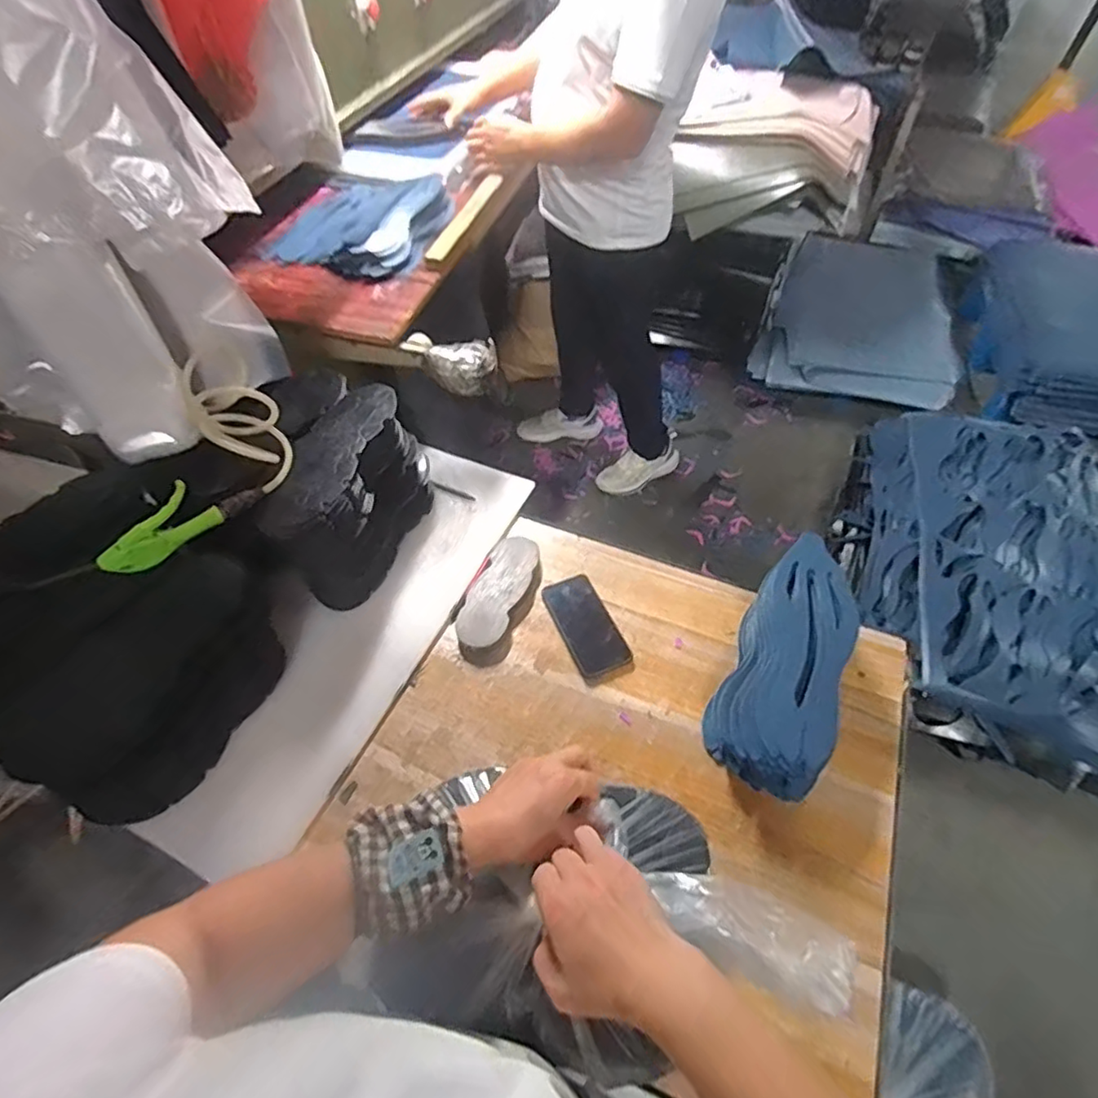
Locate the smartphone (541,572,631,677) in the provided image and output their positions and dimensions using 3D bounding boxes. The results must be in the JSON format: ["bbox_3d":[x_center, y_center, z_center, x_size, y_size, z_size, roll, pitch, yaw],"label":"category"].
[{"bbox_3d":[0.053,0.110,0.888,0.078,0.005,0.161,-20,56,-15],"label":"smartphone"}]

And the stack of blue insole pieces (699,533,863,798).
[{"bbox_3d":[0.303,0.148,0.768,0.136,0.109,0.330,24,57,17],"label":"stack of blue insole pieces"}]

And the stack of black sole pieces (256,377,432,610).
[{"bbox_3d":[-0.285,-0.067,0.875,0.118,0.192,0.281,18,55,12],"label":"stack of black sole pieces"}]

